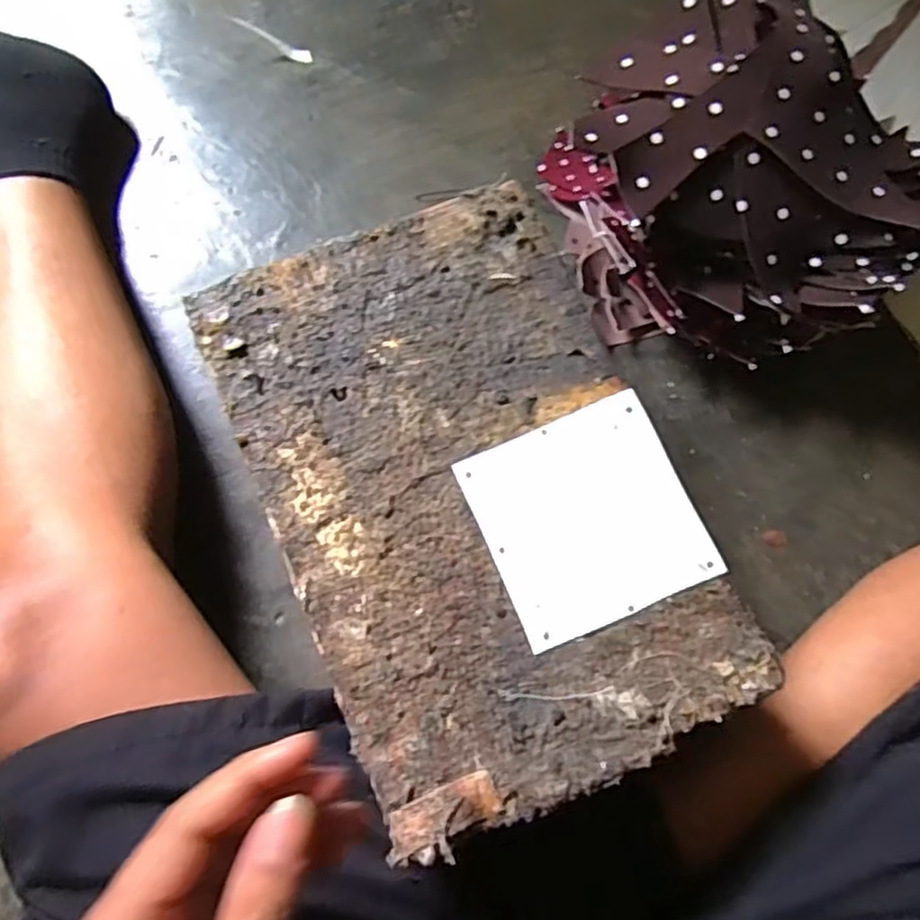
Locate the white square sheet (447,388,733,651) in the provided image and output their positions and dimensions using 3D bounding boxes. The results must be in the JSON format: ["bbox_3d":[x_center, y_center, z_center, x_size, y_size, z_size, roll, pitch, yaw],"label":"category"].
[{"bbox_3d":[0.063,0.028,0.347,0.100,0.006,0.099,-22,78,-6],"label":"white square sheet"}]

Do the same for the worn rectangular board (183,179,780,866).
[{"bbox_3d":[0.004,0.011,0.352,0.191,0.012,0.295,-23,78,-6],"label":"worn rectangular board"}]

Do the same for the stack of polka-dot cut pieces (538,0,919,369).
[{"bbox_3d":[0.189,-0.191,0.493,0.202,0.152,0.238,-26,79,-7],"label":"stack of polka-dot cut pieces"}]

